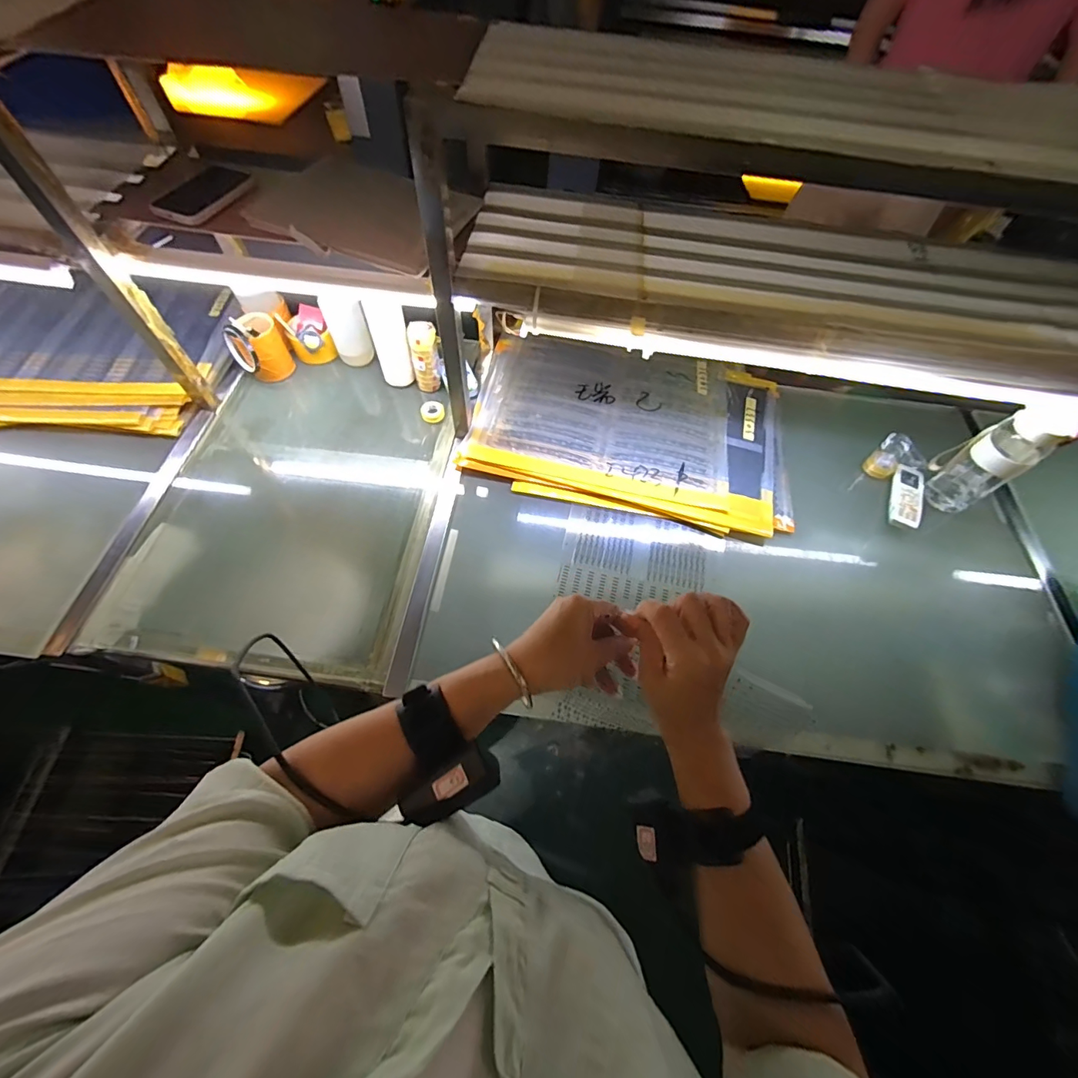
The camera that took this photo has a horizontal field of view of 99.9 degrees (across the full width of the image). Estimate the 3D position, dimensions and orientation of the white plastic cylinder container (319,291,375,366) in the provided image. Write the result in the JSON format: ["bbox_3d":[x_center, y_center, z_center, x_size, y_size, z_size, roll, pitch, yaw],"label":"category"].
[{"bbox_3d":[-0.391,-0.428,0.932,0.075,0.139,0.070,-23,65,-13],"label":"white plastic cylinder container"}]

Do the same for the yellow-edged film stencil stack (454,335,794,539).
[{"bbox_3d":[0.189,-0.239,0.927,0.629,0.018,0.419,10,62,4],"label":"yellow-edged film stencil stack"}]

